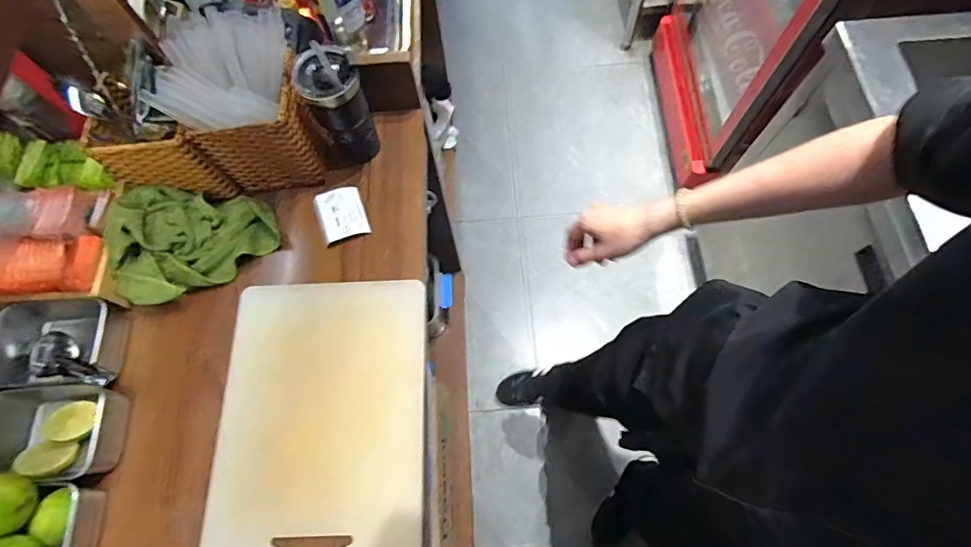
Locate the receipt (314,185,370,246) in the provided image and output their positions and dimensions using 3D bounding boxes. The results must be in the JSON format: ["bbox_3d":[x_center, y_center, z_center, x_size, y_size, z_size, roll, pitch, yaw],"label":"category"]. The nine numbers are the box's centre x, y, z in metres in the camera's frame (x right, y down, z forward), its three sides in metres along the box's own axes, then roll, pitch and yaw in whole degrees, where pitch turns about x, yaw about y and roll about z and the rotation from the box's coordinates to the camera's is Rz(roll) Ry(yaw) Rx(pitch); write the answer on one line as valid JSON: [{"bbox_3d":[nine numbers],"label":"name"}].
[{"bbox_3d":[-0.205,-0.085,0.689,0.063,0.017,0.077,-20,70,-5],"label":"receipt"}]

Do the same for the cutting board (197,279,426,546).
[{"bbox_3d":[-0.203,0.175,0.603,0.245,0.016,0.355,0,65,-6],"label":"cutting board"}]

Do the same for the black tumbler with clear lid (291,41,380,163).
[{"bbox_3d":[-0.193,-0.221,0.651,0.072,0.162,0.079,-1,69,2],"label":"black tumbler with clear lid"}]

